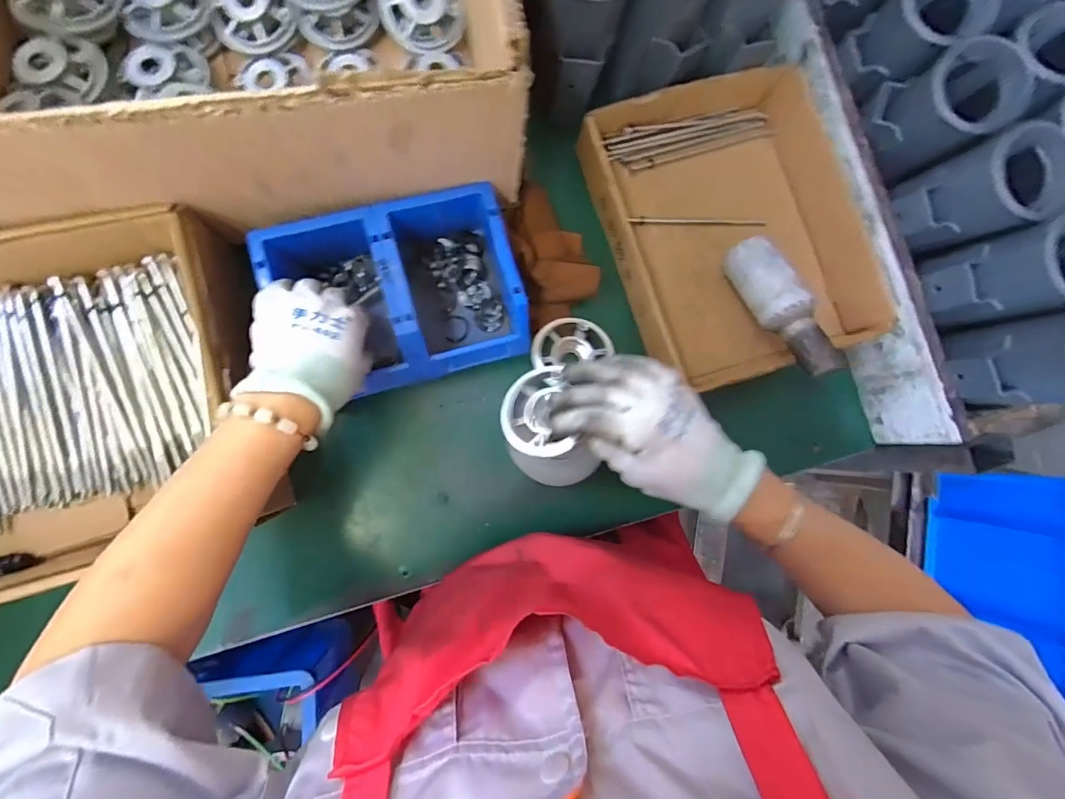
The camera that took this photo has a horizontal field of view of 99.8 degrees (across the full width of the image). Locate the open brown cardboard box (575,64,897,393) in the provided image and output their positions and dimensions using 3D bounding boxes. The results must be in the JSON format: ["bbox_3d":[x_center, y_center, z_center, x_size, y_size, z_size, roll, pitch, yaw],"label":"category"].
[{"bbox_3d":[0.216,-0.181,0.484,0.269,0.072,0.298,-19,87,-8],"label":"open brown cardboard box"}]

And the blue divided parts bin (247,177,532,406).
[{"bbox_3d":[-0.122,-0.095,0.424,0.212,0.077,0.158,-16,86,-8],"label":"blue divided parts bin"}]

